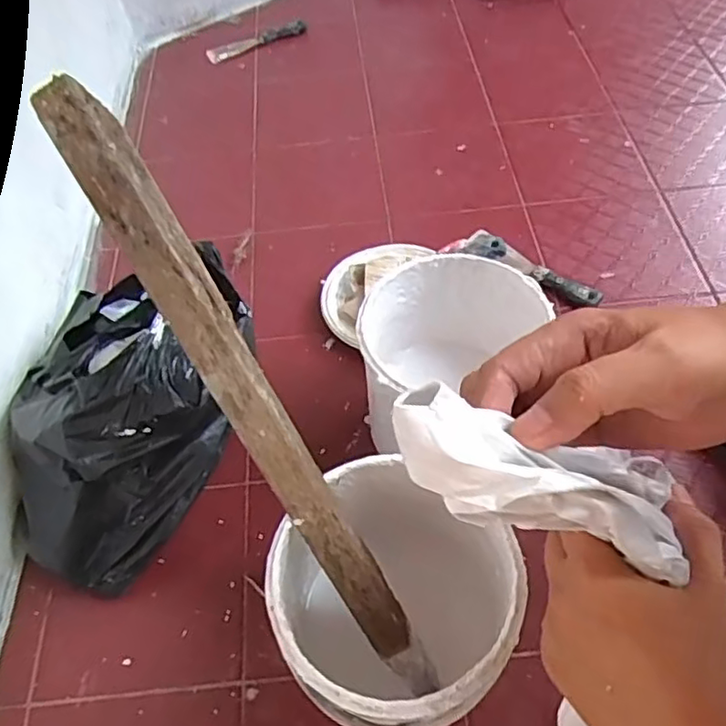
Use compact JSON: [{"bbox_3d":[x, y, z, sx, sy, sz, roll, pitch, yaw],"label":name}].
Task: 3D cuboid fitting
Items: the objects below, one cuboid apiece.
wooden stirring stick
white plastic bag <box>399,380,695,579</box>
[{"bbox_3d":[-0.063,0.050,0.449,0.041,0.500,0.020,-34,20,-18],"label":"wooden stirring stick"},{"bbox_3d":[0.086,0.048,0.255,0.168,0.034,0.045,23,48,-29],"label":"white plastic bag"}]

